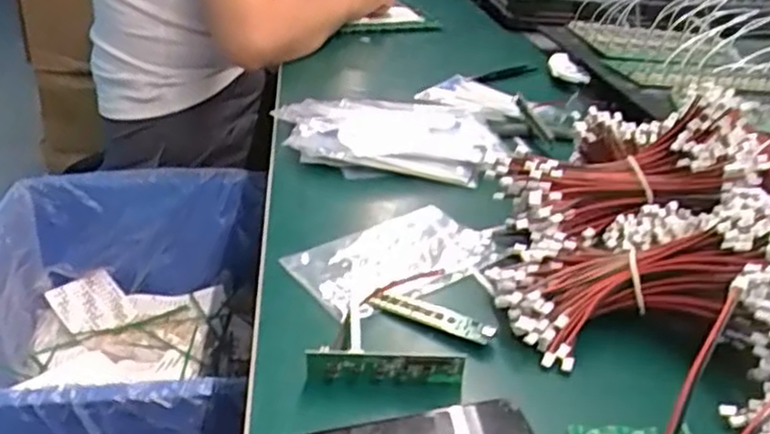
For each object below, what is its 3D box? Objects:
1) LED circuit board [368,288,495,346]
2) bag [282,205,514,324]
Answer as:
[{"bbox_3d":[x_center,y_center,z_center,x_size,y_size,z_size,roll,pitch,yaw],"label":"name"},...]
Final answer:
[{"bbox_3d":[0.029,0.058,0.424,0.079,0.006,0.016,15,51,27],"label":"LED circuit board"},{"bbox_3d":[0.012,0.025,0.481,0.142,0.008,0.082,-18,36,-33],"label":"bag"}]

